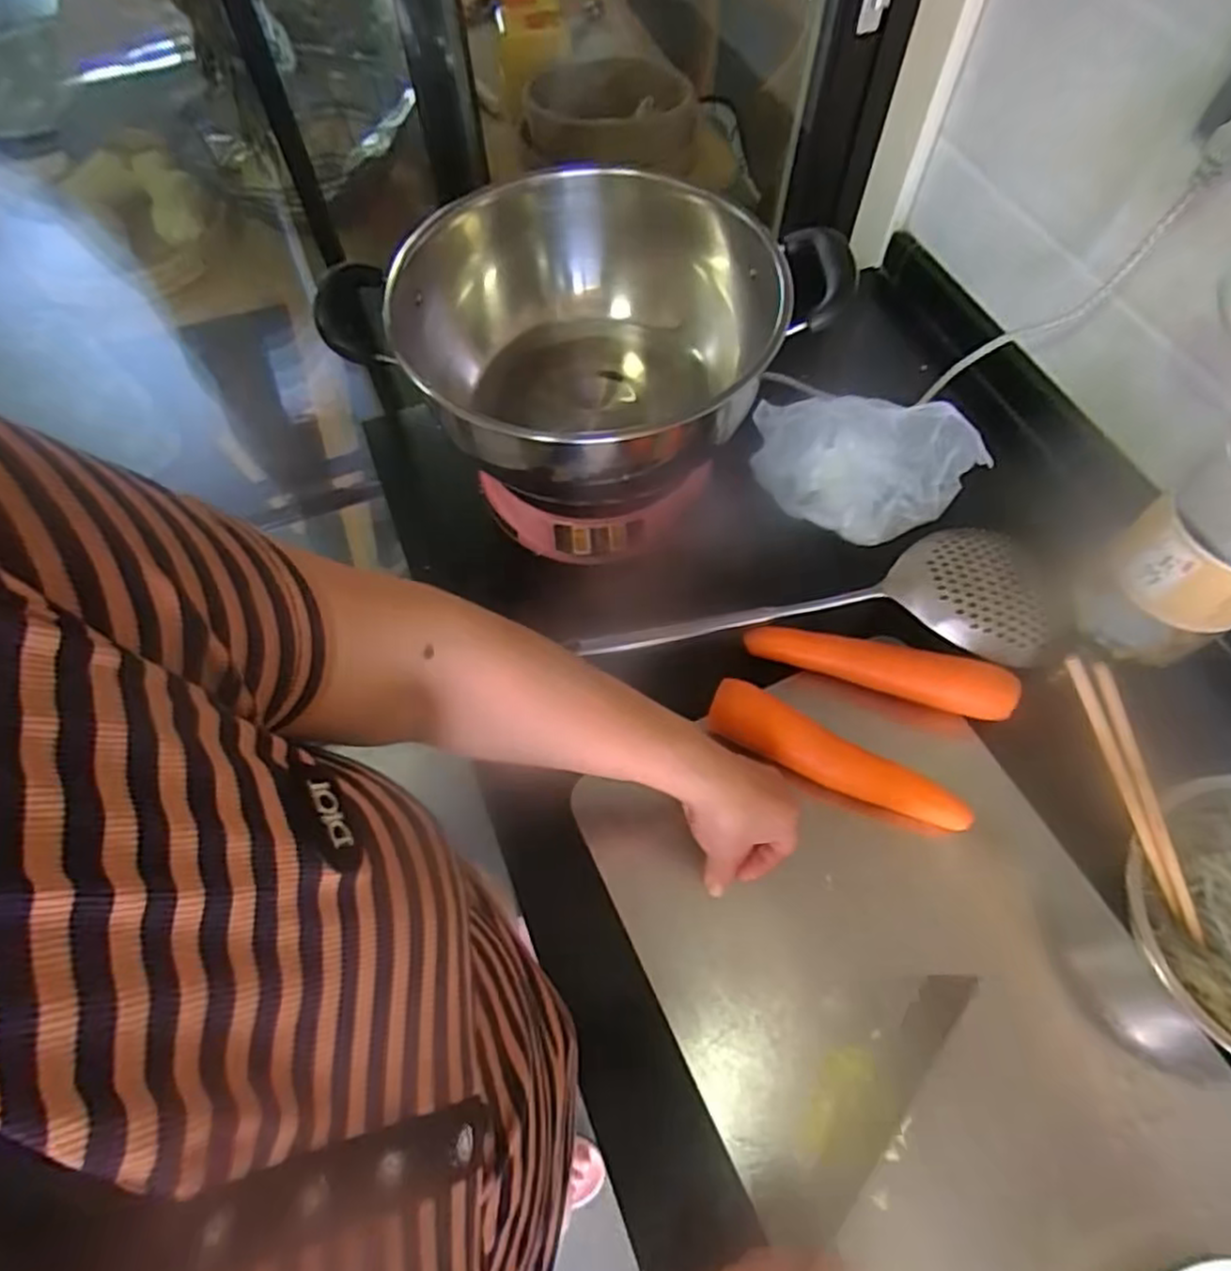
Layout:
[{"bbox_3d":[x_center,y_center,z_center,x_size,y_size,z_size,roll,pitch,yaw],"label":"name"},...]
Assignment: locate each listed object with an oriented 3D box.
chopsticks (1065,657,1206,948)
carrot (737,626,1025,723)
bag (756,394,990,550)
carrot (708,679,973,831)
[{"bbox_3d":[0.322,0.098,0.446,0.017,0.018,0.181,-22,90,-10],"label":"chopsticks"},{"bbox_3d":[0.197,0.023,0.546,0.193,0.036,0.036,16,65,8],"label":"carrot"},{"bbox_3d":[0.205,-0.132,0.585,0.178,0.072,0.103,7,64,4],"label":"bag"},{"bbox_3d":[0.154,0.090,0.508,0.185,0.043,0.039,24,66,11],"label":"carrot"}]

